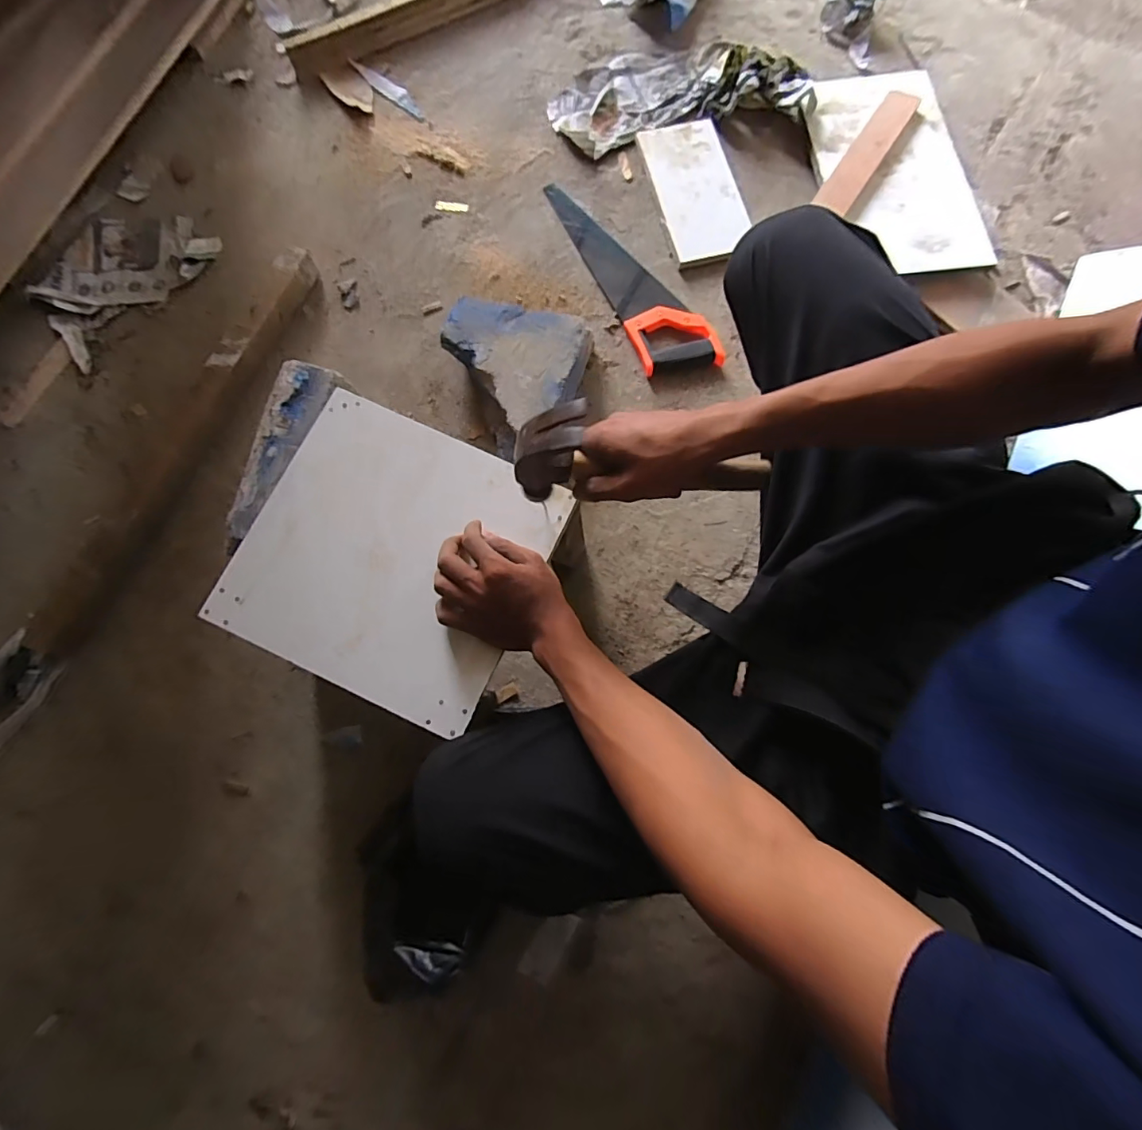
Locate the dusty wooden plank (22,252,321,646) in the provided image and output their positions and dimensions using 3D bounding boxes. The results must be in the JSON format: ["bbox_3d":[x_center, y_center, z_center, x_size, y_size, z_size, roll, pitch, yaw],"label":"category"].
[{"bbox_3d":[-0.580,-0.180,0.729,0.070,0.051,0.715,27,81,5],"label":"dusty wooden plank"}]

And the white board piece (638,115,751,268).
[{"bbox_3d":[0.212,-0.632,0.815,0.138,0.017,0.274,-15,80,-2],"label":"white board piece"}]

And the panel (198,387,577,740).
[{"bbox_3d":[-0.181,-0.014,0.492,0.285,0.018,0.271,24,81,5],"label":"panel"}]

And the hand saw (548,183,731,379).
[{"bbox_3d":[0.101,-0.479,0.786,0.119,0.022,0.404,-26,81,-4],"label":"hand saw"}]

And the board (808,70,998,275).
[{"bbox_3d":[0.545,-0.668,0.808,0.240,0.024,0.440,-8,77,-3],"label":"board"}]

